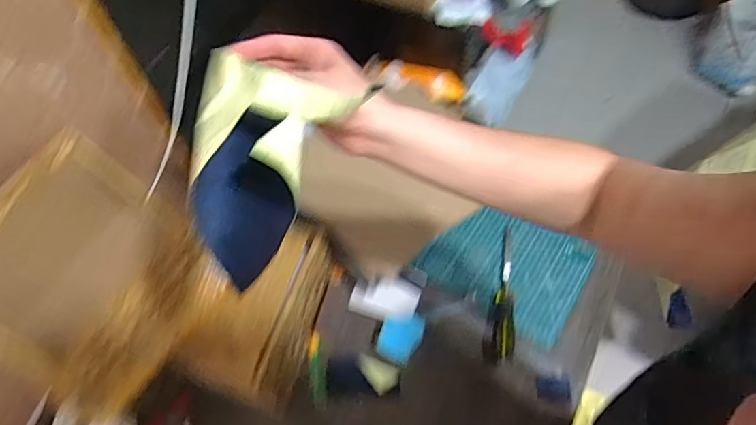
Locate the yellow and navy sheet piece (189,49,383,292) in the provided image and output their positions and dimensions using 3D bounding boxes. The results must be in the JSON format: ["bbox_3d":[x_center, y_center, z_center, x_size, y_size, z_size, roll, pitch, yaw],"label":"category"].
[{"bbox_3d":[-0.090,-0.039,0.358,0.109,0.085,0.128,34,66,22],"label":"yellow and navy sheet piece"}]

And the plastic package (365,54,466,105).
[{"bbox_3d":[0.112,-0.336,1.315,0.282,0.081,0.095,3,51,-35],"label":"plastic package"}]

